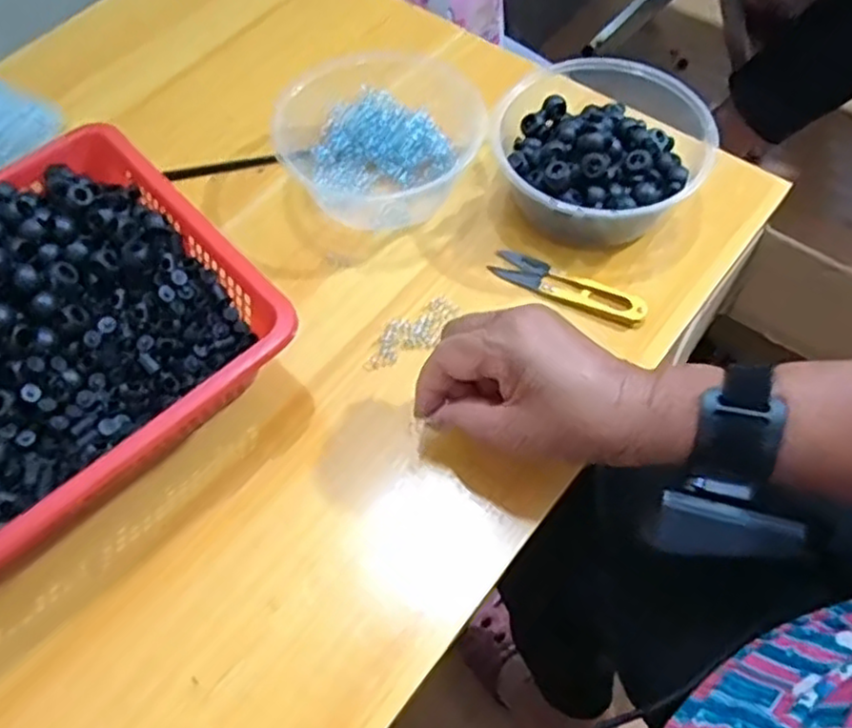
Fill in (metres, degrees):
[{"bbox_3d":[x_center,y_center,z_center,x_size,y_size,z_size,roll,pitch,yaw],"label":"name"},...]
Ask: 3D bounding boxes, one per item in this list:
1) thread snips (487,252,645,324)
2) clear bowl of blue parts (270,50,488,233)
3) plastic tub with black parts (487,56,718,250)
[{"bbox_3d":[0.094,-0.052,0.470,0.104,0.007,0.026,26,65,16],"label":"thread snips"},{"bbox_3d":[-0.038,-0.166,0.510,0.134,0.060,0.122,34,67,19],"label":"clear bowl of blue parts"},{"bbox_3d":[0.116,-0.143,0.490,0.134,0.059,0.144,-1,61,2],"label":"plastic tub with black parts"}]

